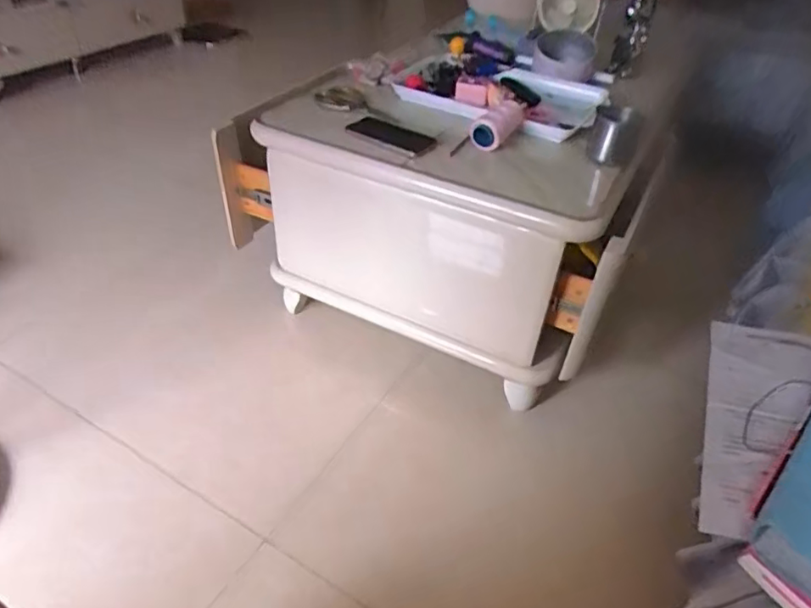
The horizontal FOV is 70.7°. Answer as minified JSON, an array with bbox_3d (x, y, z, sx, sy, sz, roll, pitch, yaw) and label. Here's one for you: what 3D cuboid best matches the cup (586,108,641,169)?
[{"bbox_3d":[0.352,-0.279,0.966,0.078,0.095,0.082,18,43,15],"label":"cup"}]

